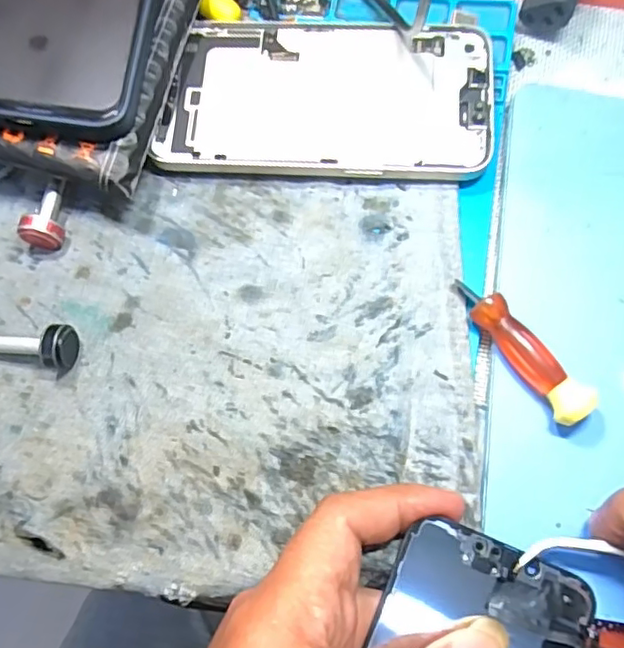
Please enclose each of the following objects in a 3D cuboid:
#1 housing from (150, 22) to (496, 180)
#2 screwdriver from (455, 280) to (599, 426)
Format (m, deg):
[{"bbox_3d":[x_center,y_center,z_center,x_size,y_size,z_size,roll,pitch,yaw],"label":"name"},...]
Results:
[{"bbox_3d":[0.006,-0.097,0.257,0.138,0.012,0.072,3,74,3],"label":"housing"},{"bbox_3d":[0.077,0.009,0.218,0.015,0.014,0.063,-36,75,-8],"label":"screwdriver"}]

